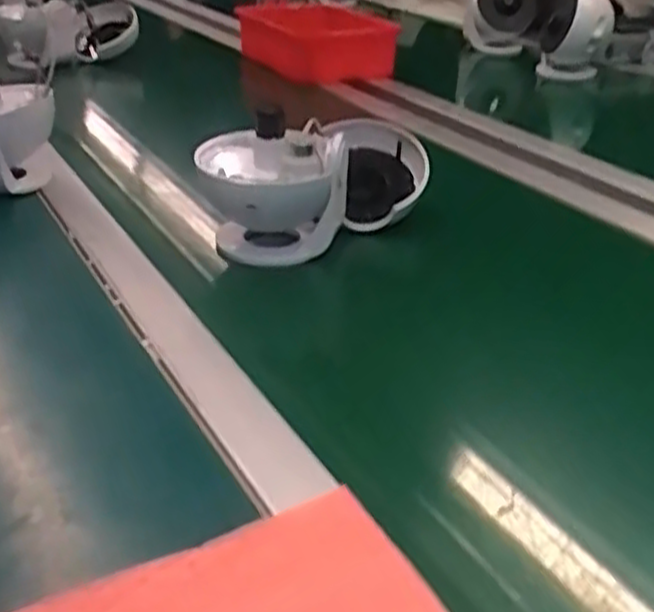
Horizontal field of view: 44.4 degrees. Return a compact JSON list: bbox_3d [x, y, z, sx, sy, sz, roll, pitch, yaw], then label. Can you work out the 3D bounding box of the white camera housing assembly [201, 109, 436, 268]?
[{"bbox_3d":[-0.015,-0.107,0.695,0.118,0.111,0.195,27,34,36],"label":"white camera housing assembly"}]

